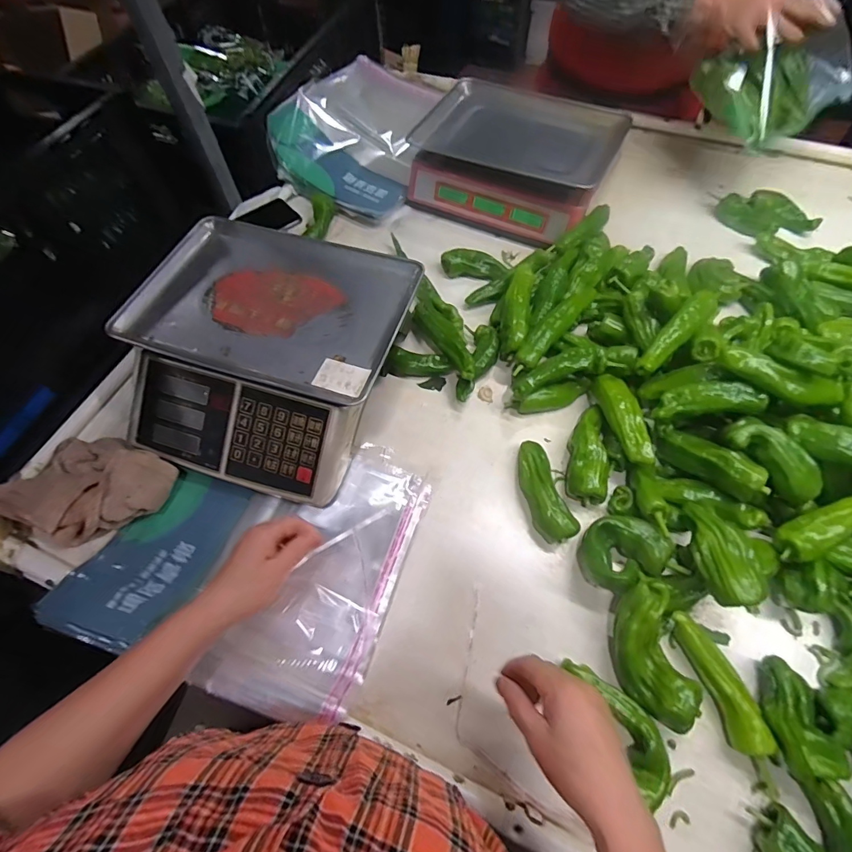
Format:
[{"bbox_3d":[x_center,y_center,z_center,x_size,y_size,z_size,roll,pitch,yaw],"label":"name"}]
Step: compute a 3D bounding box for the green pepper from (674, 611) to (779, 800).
[{"bbox_3d":[0.292,0.264,0.417,0.028,0.035,0.156,-15,63,-6],"label":"green pepper"}]

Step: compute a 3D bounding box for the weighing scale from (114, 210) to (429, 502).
[{"bbox_3d":[-0.202,-0.098,0.569,0.326,0.124,0.330,17,64,11],"label":"weighing scale"}]

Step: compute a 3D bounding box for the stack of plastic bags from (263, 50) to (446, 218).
[{"bbox_3d":[-0.123,-0.570,0.831,0.252,0.084,0.375,16,64,10],"label":"stack of plastic bags"}]

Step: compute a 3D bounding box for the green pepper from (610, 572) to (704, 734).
[{"bbox_3d":[0.217,0.223,0.424,0.058,0.062,0.125,-11,62,-4],"label":"green pepper"}]

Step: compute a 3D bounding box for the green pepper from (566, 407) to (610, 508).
[{"bbox_3d":[0.200,0.030,0.537,0.042,0.044,0.128,7,62,5],"label":"green pepper"}]

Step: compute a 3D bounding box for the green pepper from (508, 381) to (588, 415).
[{"bbox_3d":[0.166,-0.039,0.583,0.105,0.032,0.023,-13,62,-5],"label":"green pepper"}]

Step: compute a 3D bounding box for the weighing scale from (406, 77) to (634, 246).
[{"bbox_3d":[0.158,-0.473,0.781,0.336,0.105,0.272,28,66,15],"label":"weighing scale"}]

